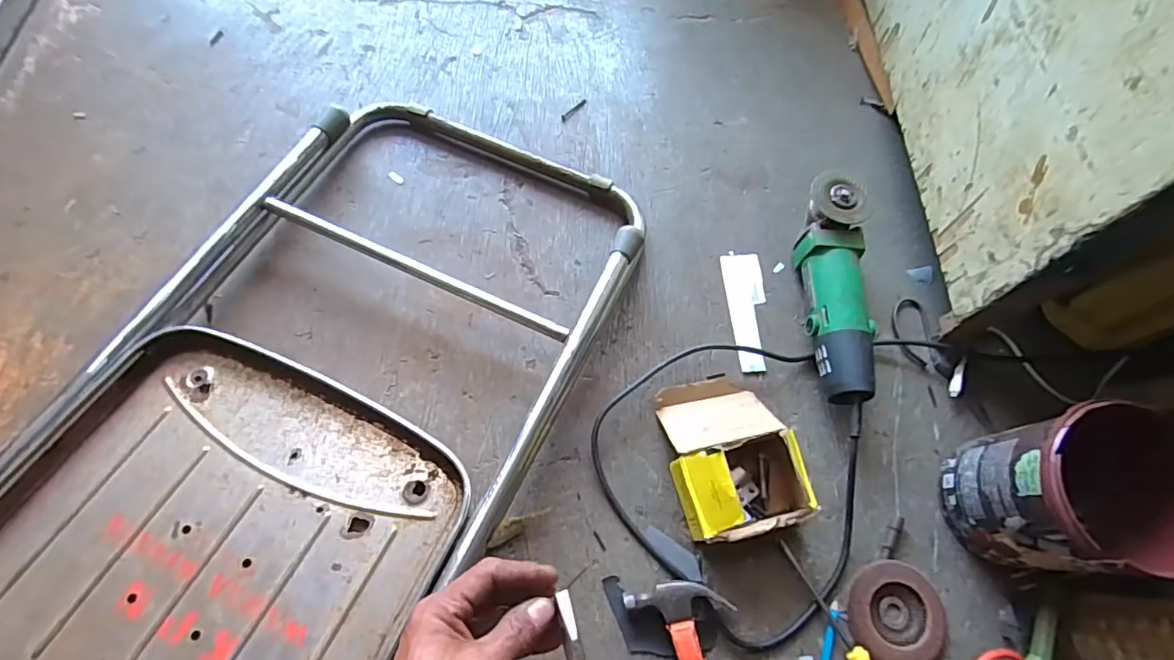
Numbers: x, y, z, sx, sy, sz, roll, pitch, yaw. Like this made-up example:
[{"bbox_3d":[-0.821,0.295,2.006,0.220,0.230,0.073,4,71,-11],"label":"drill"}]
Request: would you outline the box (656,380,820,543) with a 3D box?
[{"bbox_3d":[0.148,0.120,0.540,0.115,0.085,0.158,-11,69,-7],"label":"box"}]

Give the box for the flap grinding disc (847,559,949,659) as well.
[{"bbox_3d":[0.306,0.279,0.524,0.093,0.016,0.094,1,68,-2],"label":"flap grinding disc"}]

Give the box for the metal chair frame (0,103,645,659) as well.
[{"bbox_3d":[-0.257,0.067,0.539,0.426,0.095,0.766,24,69,7],"label":"metal chair frame"}]

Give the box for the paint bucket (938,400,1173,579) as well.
[{"bbox_3d":[0.445,0.155,0.504,0.138,0.161,0.131,1,68,-2],"label":"paint bucket"}]

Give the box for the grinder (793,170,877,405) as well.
[{"bbox_3d":[0.283,-0.044,0.613,0.066,0.086,0.260,4,68,-1],"label":"grinder"}]

